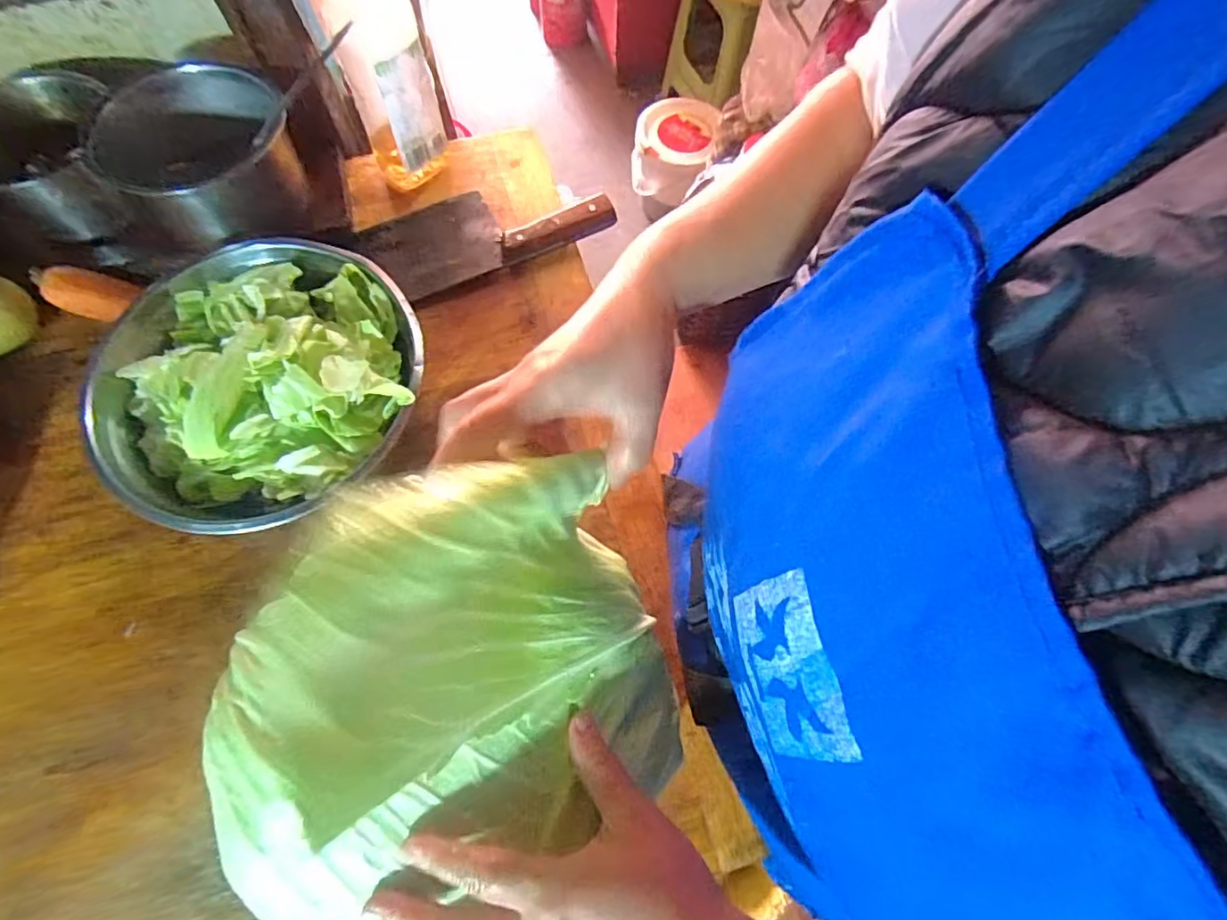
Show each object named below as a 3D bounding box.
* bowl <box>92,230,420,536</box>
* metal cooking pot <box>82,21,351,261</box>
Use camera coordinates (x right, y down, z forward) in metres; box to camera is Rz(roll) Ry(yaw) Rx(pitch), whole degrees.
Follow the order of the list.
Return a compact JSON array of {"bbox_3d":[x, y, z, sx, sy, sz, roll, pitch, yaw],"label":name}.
[{"bbox_3d":[-0.271,-0.061,0.455,0.237,0.084,0.236,1,68,-2],"label":"bowl"},{"bbox_3d":[-0.349,-0.257,0.513,0.165,0.113,0.151,1,68,-2],"label":"metal cooking pot"}]

